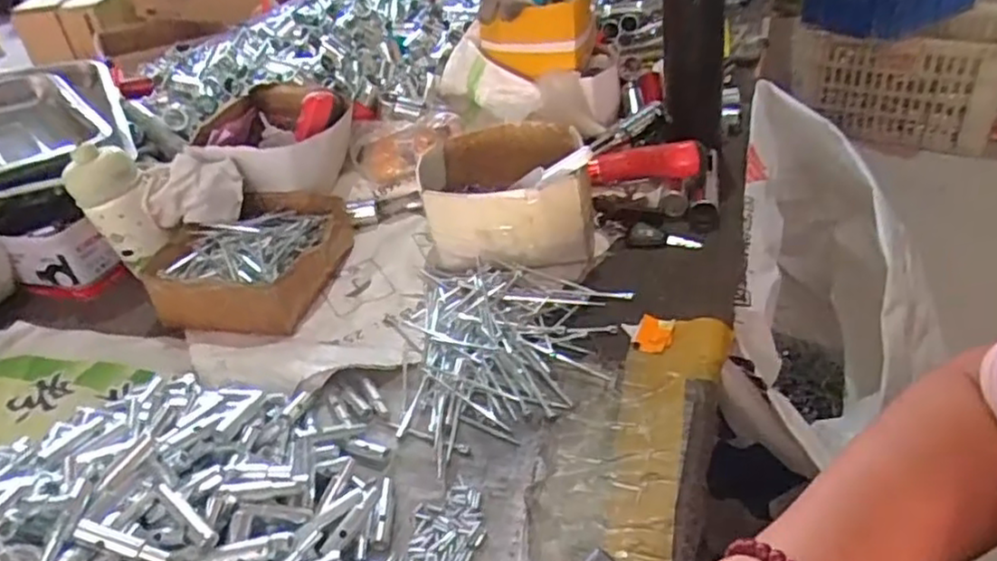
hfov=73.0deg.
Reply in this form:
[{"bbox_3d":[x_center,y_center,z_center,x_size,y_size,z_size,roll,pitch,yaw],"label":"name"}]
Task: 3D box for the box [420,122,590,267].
[{"bbox_3d":[0.003,-0.090,0.677,0.168,0.078,0.153,-6,36,3],"label":"box"}]

